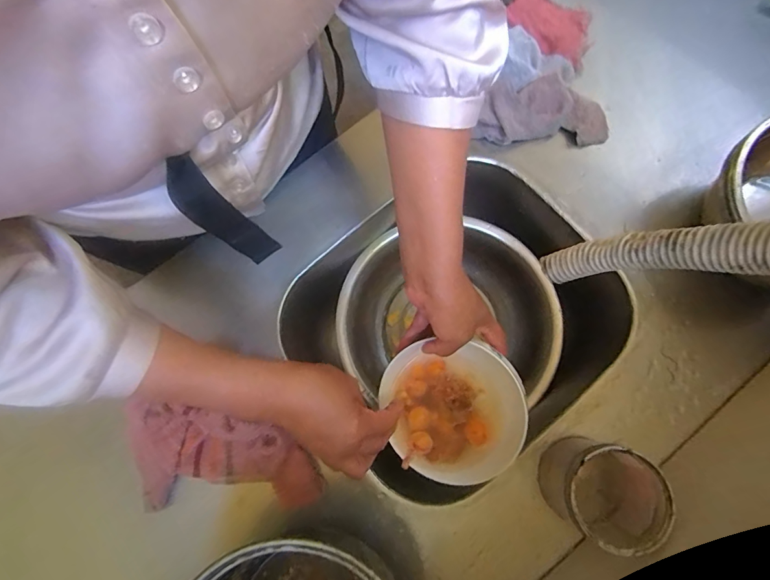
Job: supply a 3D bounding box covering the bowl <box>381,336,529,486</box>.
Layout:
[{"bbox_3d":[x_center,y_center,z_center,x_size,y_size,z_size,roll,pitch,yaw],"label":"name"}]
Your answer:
[{"bbox_3d":[0.079,0.134,0.449,0.156,0.043,0.141,-4,75,0],"label":"bowl"}]

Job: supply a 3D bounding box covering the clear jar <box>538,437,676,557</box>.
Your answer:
[{"bbox_3d":[0.198,0.185,0.374,0.087,0.086,0.077,27,77,8],"label":"clear jar"}]

